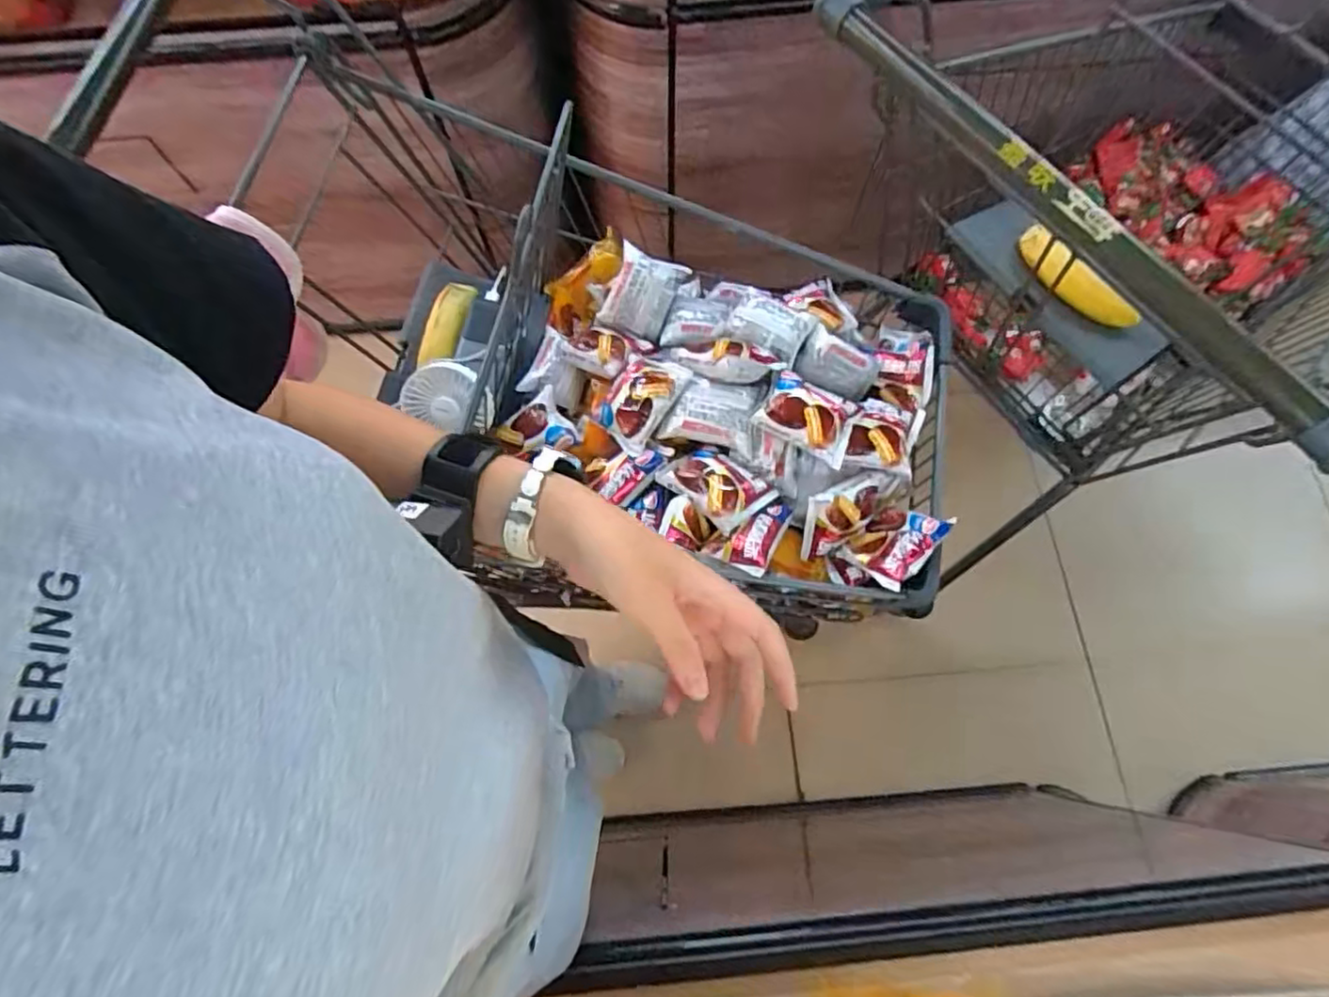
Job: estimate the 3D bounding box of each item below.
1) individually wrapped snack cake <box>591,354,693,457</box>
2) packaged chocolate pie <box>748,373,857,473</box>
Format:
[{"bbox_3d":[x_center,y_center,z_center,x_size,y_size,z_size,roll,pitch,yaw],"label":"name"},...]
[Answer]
[{"bbox_3d":[-0.026,-0.102,0.677,0.068,0.028,0.099,33,94,17],"label":"individually wrapped snack cake"},{"bbox_3d":[0.146,-0.083,0.656,0.093,0.020,0.066,31,74,10],"label":"packaged chocolate pie"}]

